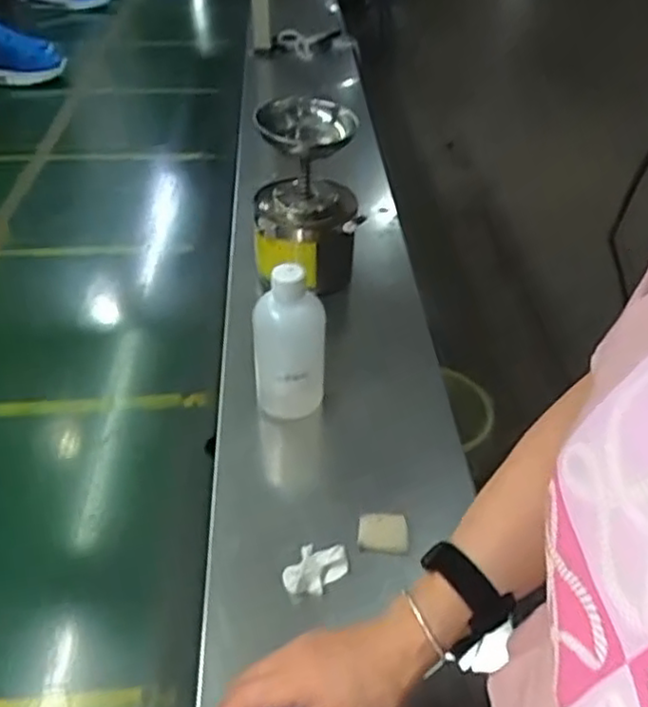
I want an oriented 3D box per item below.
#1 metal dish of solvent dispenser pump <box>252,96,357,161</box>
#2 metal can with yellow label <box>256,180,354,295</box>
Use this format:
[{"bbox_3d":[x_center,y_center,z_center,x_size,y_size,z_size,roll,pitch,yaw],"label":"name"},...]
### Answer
[{"bbox_3d":[-0.025,-0.290,0.891,0.121,0.052,0.121,-17,43,-20],"label":"metal dish of solvent dispenser pump"},{"bbox_3d":[-0.026,-0.169,0.977,0.142,0.120,0.130,-3,40,-5],"label":"metal can with yellow label"}]

